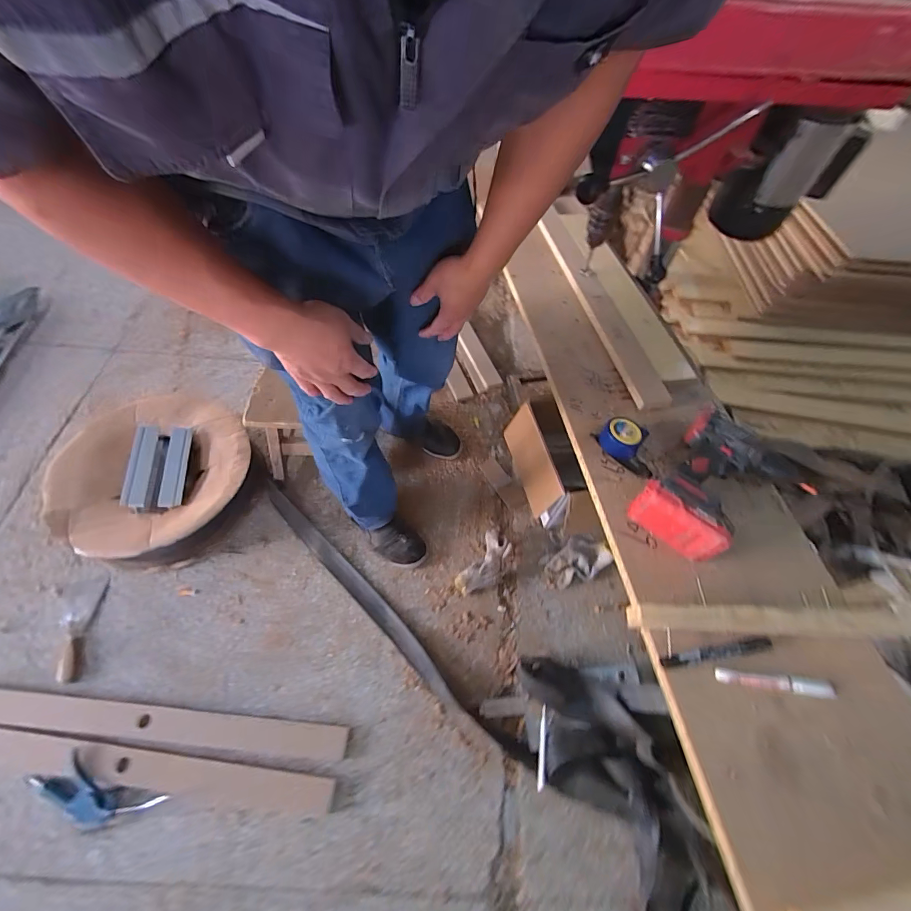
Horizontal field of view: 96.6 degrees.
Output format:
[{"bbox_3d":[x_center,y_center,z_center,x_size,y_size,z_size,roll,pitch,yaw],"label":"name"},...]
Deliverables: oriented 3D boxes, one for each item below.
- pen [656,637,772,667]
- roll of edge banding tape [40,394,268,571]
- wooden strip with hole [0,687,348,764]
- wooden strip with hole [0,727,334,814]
[{"bbox_3d":[0.323,0.241,0.496,0.146,0.011,0.015,-6,60,-7],"label":"pen"},{"bbox_3d":[-0.705,0.057,0.987,0.414,0.130,0.420,-30,64,-19],"label":"roll of edge banding tape"},{"bbox_3d":[-0.603,0.517,0.782,0.769,0.017,0.061,6,58,1],"label":"wooden strip with hole"},{"bbox_3d":[-0.616,0.573,0.743,0.770,0.020,0.061,7,58,2],"label":"wooden strip with hole"}]

